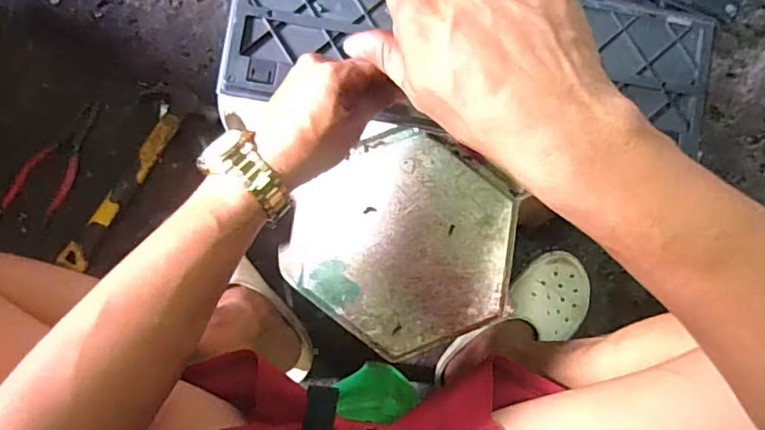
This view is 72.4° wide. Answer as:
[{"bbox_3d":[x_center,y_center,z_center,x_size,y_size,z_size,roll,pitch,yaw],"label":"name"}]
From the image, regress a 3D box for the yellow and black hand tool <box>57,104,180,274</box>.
[{"bbox_3d":[-0.340,-0.036,0.681,0.033,0.014,0.237,30,86,-2],"label":"yellow and black hand tool"}]

